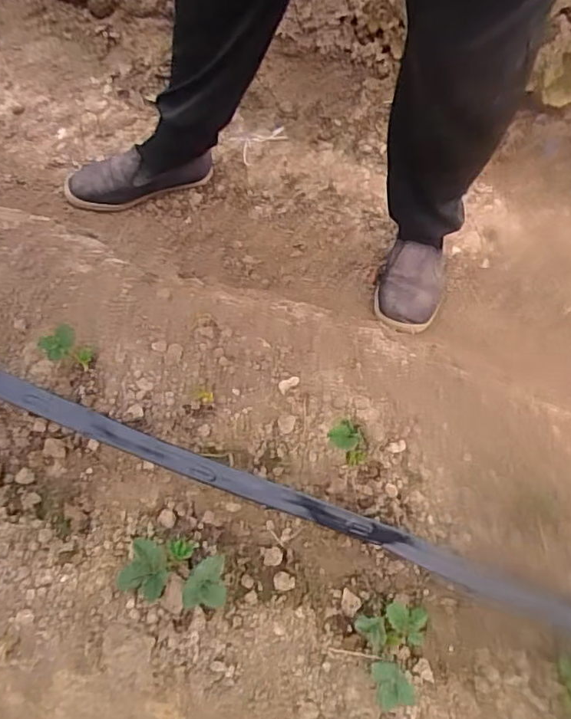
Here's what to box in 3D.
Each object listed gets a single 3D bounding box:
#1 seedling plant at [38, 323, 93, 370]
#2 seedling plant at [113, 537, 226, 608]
[{"bbox_3d":[-0.225,-0.009,0.571,0.035,0.045,0.036,0,70,0],"label":"seedling plant"},{"bbox_3d":[-0.104,0.203,0.526,0.096,0.036,0.056,7,70,2],"label":"seedling plant"}]

